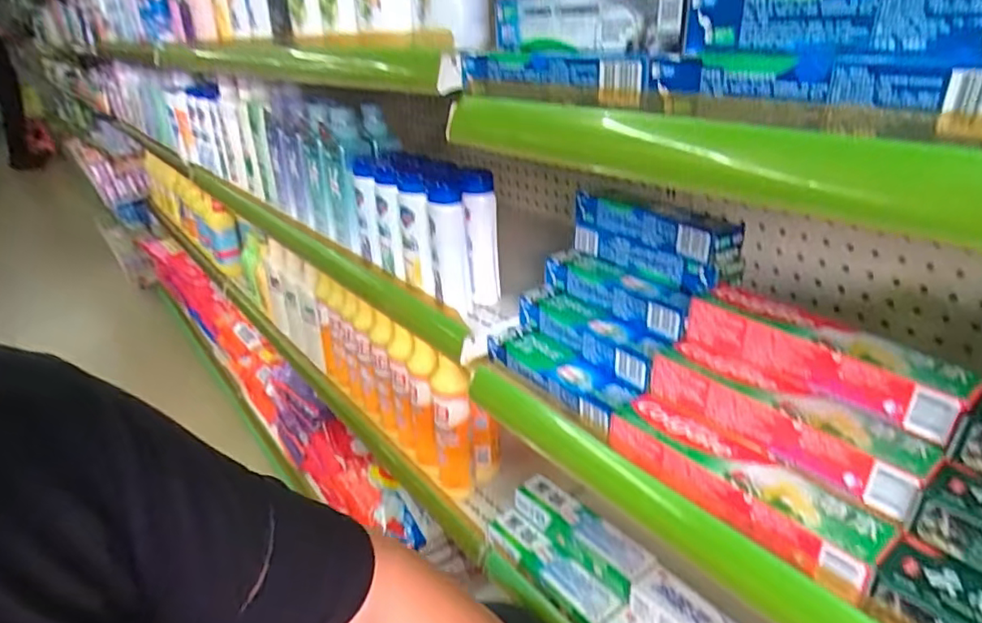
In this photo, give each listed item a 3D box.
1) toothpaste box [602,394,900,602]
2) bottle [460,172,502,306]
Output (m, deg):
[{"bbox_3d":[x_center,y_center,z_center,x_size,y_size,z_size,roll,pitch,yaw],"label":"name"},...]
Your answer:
[{"bbox_3d":[0.186,0.126,0.449,0.054,0.033,0.204,-23,33,-33],"label":"toothpaste box"},{"bbox_3d":[-0.012,-0.083,0.692,0.037,0.155,0.038,-4,27,-1],"label":"bottle"}]

